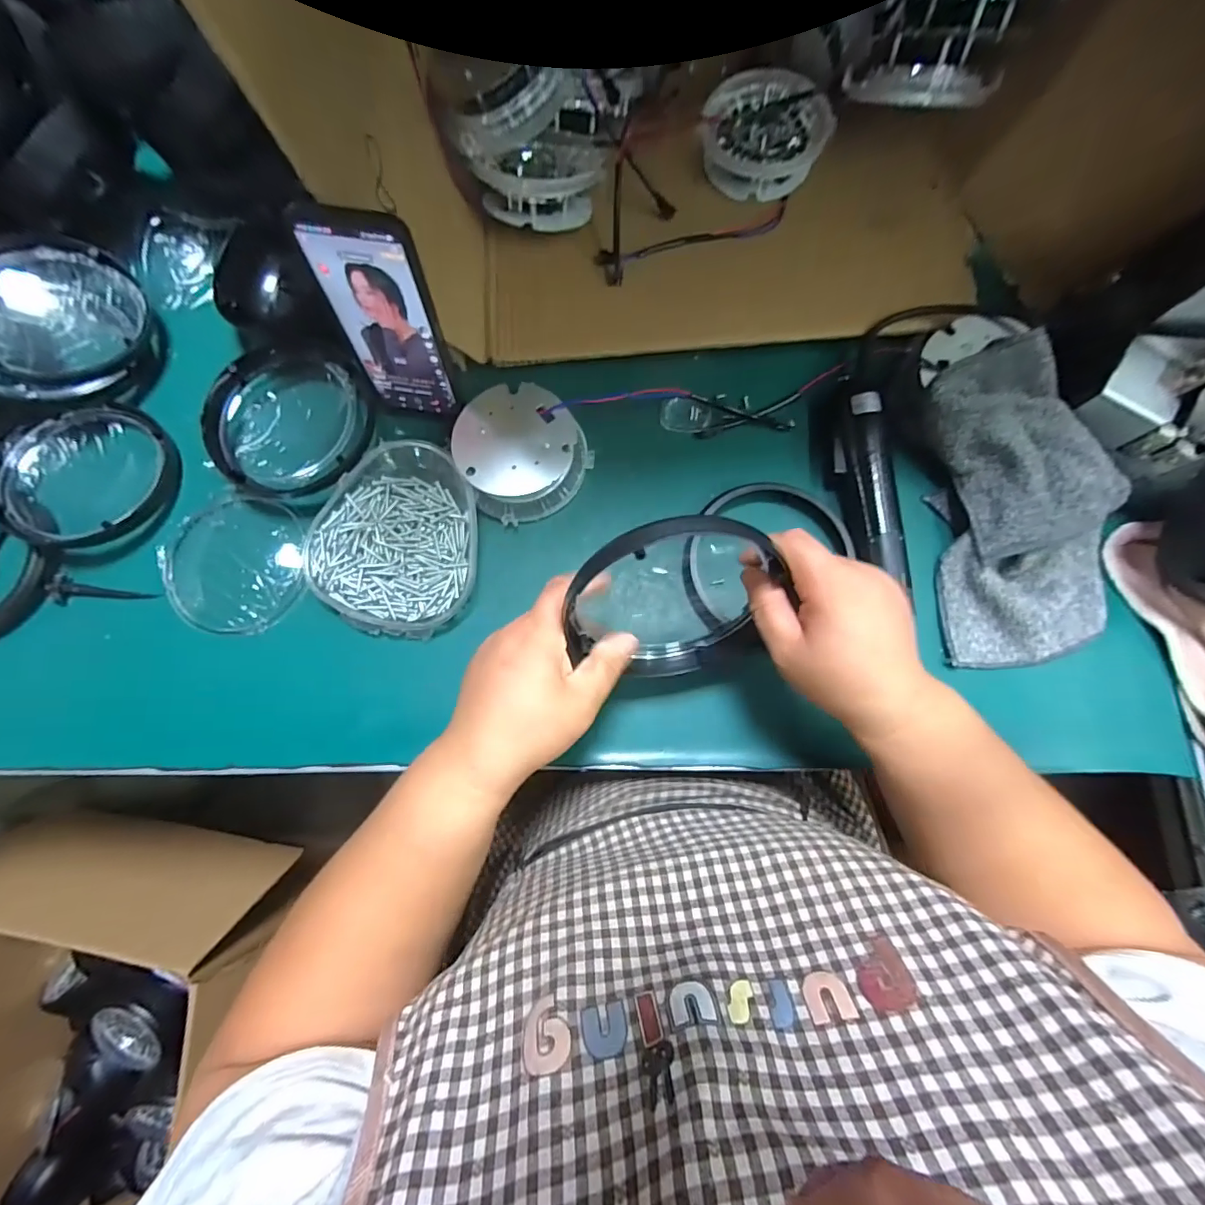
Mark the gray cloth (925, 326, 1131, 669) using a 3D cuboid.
[{"bbox_3d":[0.323,-0.077,0.393,0.121,0.057,0.246,-6,93,1],"label":"gray cloth"}]

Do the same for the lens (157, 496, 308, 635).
[{"bbox_3d":[-0.308,-0.033,0.429,0.123,0.019,0.113,9,79,4],"label":"lens"}]

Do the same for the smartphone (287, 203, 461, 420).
[{"bbox_3d":[-0.155,-0.202,0.380,0.077,0.155,0.013,9,68,0],"label":"smartphone"}]

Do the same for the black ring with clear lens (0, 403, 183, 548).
[{"bbox_3d":[-0.447,-0.112,0.440,0.135,0.031,0.128,-1,78,2],"label":"black ring with clear lens"}]

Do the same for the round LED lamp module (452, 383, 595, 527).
[{"bbox_3d":[-0.066,-0.126,0.429,0.101,0.039,0.103,-1,78,2],"label":"round LED lamp module"}]

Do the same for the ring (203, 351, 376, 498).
[{"bbox_3d":[-0.265,-0.152,0.437,0.134,0.032,0.126,-1,78,2],"label":"ring"}]

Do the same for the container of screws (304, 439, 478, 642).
[{"bbox_3d":[-0.170,-0.053,0.424,0.141,0.036,0.156,7,79,4],"label":"container of screws"}]

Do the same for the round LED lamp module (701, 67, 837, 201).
[{"bbox_3d":[0.147,-0.430,0.468,0.105,0.032,0.101,-1,78,2],"label":"round LED lamp module"}]

